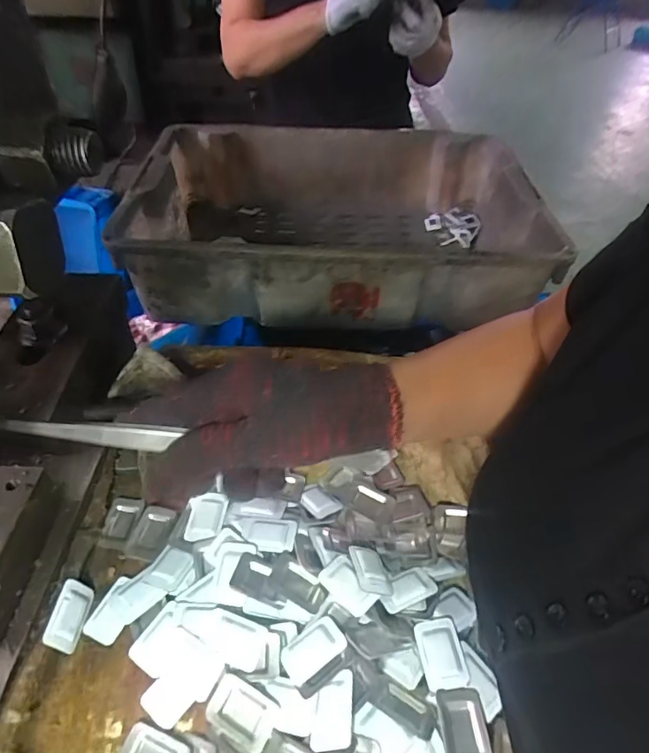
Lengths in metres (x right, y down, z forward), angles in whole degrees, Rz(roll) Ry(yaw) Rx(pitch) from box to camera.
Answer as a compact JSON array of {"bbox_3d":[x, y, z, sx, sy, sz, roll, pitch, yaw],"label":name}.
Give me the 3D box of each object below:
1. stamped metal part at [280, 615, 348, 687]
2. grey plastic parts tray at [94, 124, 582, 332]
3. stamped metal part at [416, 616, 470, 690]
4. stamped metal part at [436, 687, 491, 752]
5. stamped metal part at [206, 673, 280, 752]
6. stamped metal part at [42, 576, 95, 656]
[{"bbox_3d":[-0.007,0.173,0.313,0.040,0.011,0.026,-25,51,-26],"label":"stamped metal part"},{"bbox_3d":[0.014,-0.244,0.774,0.576,0.152,0.403,1,44,-3],"label":"grey plastic parts tray"},{"bbox_3d":[0.075,0.176,0.313,0.028,0.006,0.040,-2,44,-6],"label":"stamped metal part"},{"bbox_3d":[0.081,0.205,0.283,0.025,0.006,0.042,2,44,-2],"label":"stamped metal part"},{"bbox_3d":[-0.049,0.198,0.289,0.040,0.004,0.027,22,47,18],"label":"stamped metal part"},{"bbox_3d":[-0.165,0.156,0.319,0.005,0.025,0.040,-22,38,23],"label":"stamped metal part"}]

